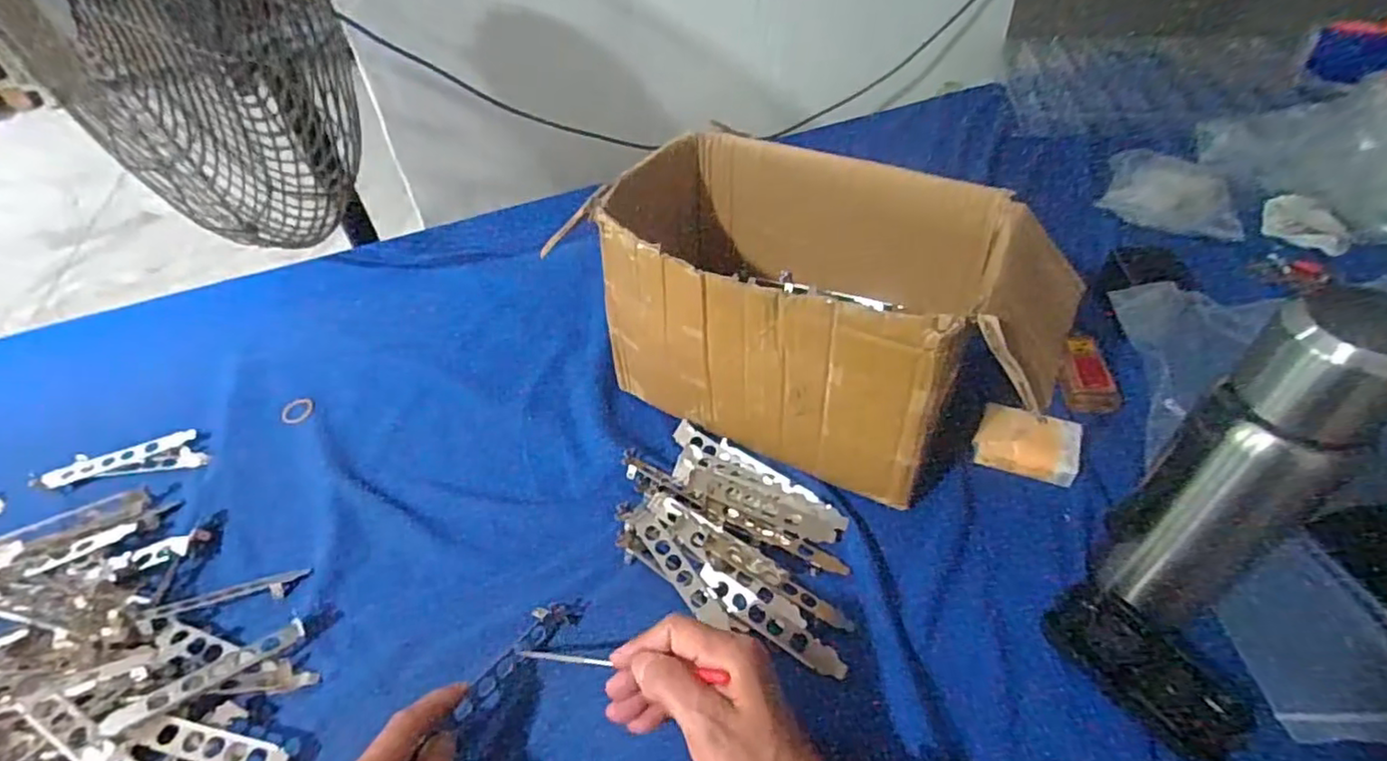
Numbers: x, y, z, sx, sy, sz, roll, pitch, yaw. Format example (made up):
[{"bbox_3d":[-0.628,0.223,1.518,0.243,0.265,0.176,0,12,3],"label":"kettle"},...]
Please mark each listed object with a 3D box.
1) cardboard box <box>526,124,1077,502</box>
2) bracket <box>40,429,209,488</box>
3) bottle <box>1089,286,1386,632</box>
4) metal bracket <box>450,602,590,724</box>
[{"bbox_3d":[0.102,-0.055,0.558,0.346,0.191,0.211,25,51,27],"label":"cardboard box"},{"bbox_3d":[-0.532,0.070,0.615,0.137,0.015,0.041,-10,43,-7],"label":"bracket"},{"bbox_3d":[0.311,0.057,0.375,0.064,0.253,0.071,-27,48,-24],"label":"bottle"},{"bbox_3d":[-0.121,0.188,0.454,0.025,0.009,0.110,28,45,29],"label":"metal bracket"}]

